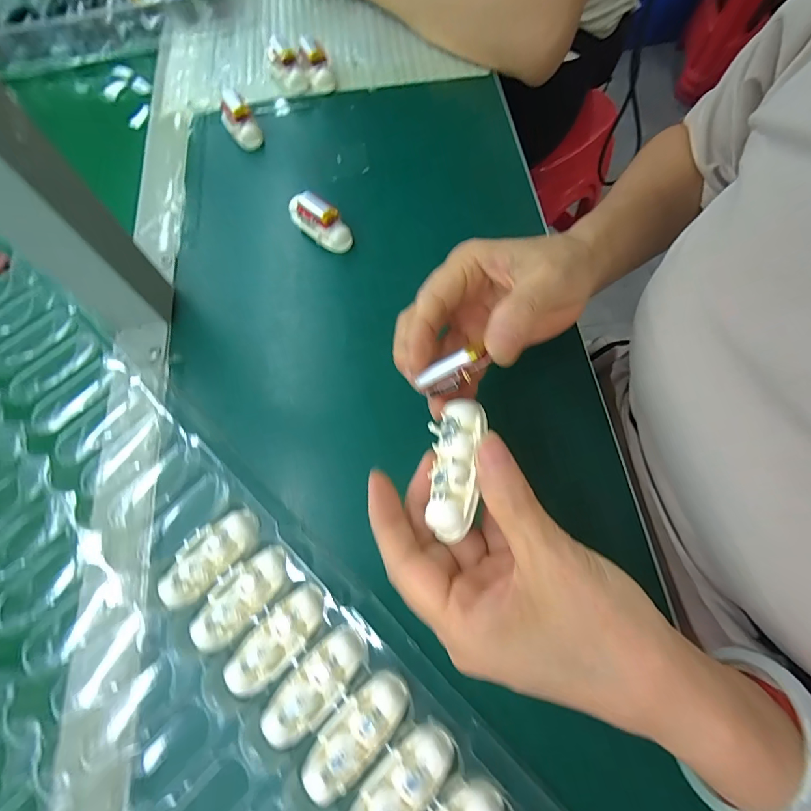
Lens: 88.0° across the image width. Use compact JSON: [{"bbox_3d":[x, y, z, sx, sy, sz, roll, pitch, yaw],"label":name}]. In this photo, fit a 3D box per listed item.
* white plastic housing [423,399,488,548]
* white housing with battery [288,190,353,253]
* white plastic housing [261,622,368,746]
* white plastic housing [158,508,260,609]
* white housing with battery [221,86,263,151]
[{"bbox_3d":[0.022,0.026,0.187,0.022,0.012,0.060,8,68,5],"label":"white plastic housing"},{"bbox_3d":[-0.071,-0.146,0.332,0.060,0.031,0.019,32,72,13],"label":"white housing with battery"},{"bbox_3d":[-0.046,0.146,0.219,0.025,0.010,0.063,39,74,16],"label":"white plastic housing"},{"bbox_3d":[-0.116,0.086,0.244,0.063,0.010,0.028,-41,72,-14],"label":"white plastic housing"},{"bbox_3d":[-0.150,-0.258,0.380,0.024,0.034,0.040,-30,70,-10],"label":"white housing with battery"}]

